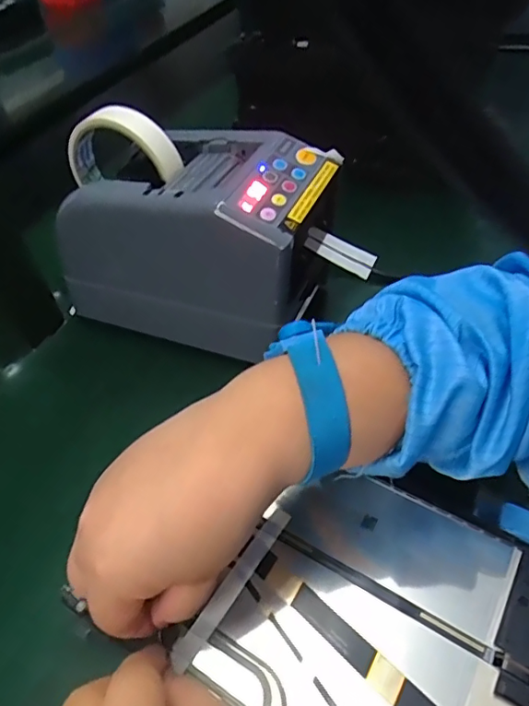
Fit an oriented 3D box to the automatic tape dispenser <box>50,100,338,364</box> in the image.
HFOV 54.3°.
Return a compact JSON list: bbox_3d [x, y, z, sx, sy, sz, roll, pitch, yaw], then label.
[{"bbox_3d":[-0.053,-0.088,0.397,0.196,0.152,0.108,13,49,19],"label":"automatic tape dispenser"}]

